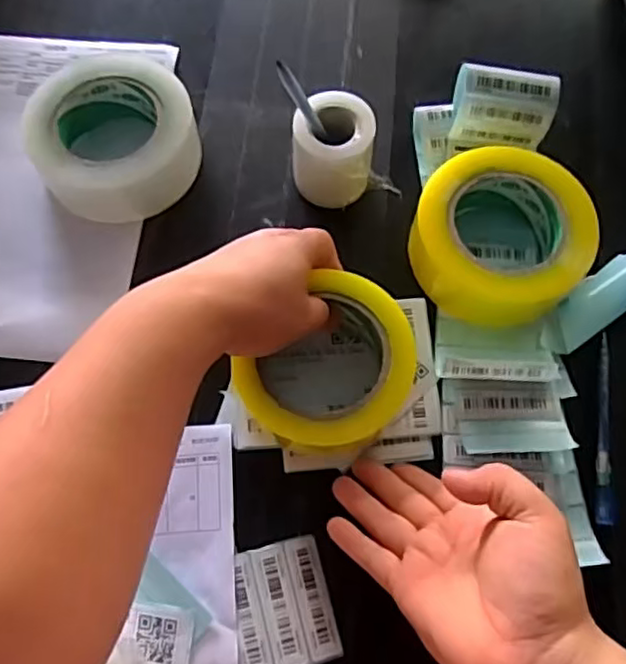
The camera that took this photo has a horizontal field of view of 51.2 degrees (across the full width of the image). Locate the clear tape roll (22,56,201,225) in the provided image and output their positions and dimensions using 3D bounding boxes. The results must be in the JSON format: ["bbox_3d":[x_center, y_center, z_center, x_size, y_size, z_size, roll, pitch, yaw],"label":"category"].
[{"bbox_3d":[-0.151,-0.151,0.503,0.118,0.051,0.116,0,68,-1],"label":"clear tape roll"}]

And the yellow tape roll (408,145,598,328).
[{"bbox_3d":[0.137,-0.070,0.467,0.117,0.061,0.114,0,68,-1],"label":"yellow tape roll"}]

